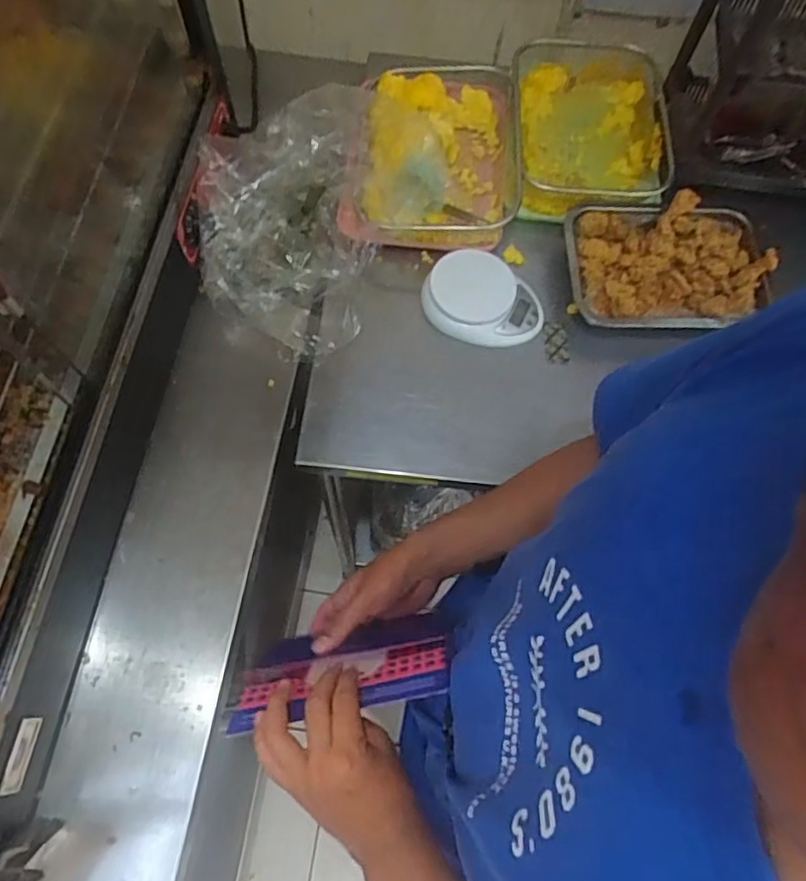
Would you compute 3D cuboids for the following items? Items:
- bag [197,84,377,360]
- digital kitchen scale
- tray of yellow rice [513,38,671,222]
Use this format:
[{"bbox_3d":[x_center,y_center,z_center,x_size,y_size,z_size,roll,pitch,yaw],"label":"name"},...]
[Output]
[{"bbox_3d":[-0.153,-0.294,0.779,0.214,0.126,0.367,2,68,-2],"label":"bag"},{"bbox_3d":[0.103,-0.179,0.773,0.155,0.040,0.117,19,68,5],"label":"digital kitchen scale"},{"bbox_3d":[0.258,-0.446,0.855,0.212,0.081,0.312,1,68,-2],"label":"tray of yellow rice"}]

